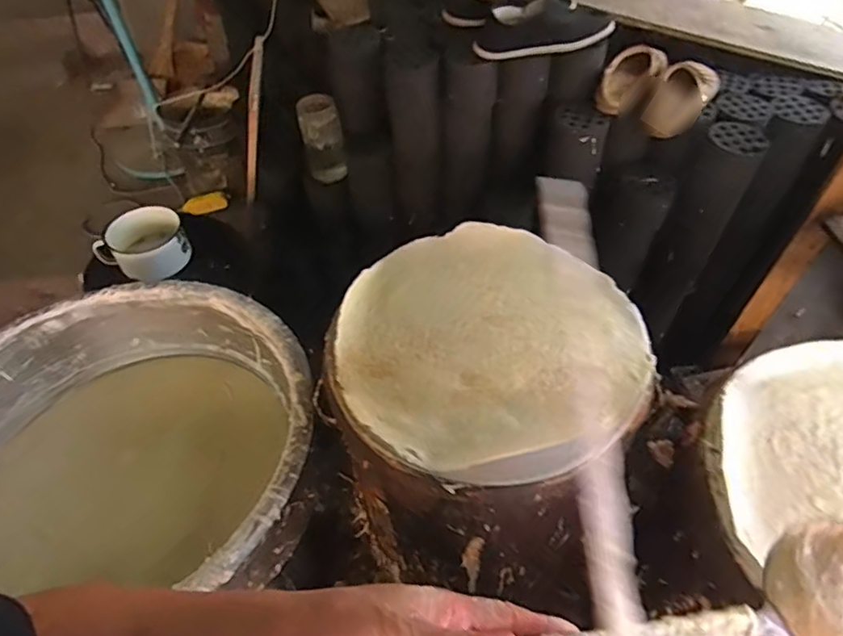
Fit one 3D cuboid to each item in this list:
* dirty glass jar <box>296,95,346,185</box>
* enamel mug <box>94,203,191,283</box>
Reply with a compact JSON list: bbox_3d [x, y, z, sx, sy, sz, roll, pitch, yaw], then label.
[{"bbox_3d":[-0.209,-0.375,1.192,0.085,0.165,0.067,-13,48,-8],"label":"dirty glass jar"},{"bbox_3d":[-0.561,-0.144,1.148,0.169,0.097,0.122,-31,53,-23],"label":"enamel mug"}]

